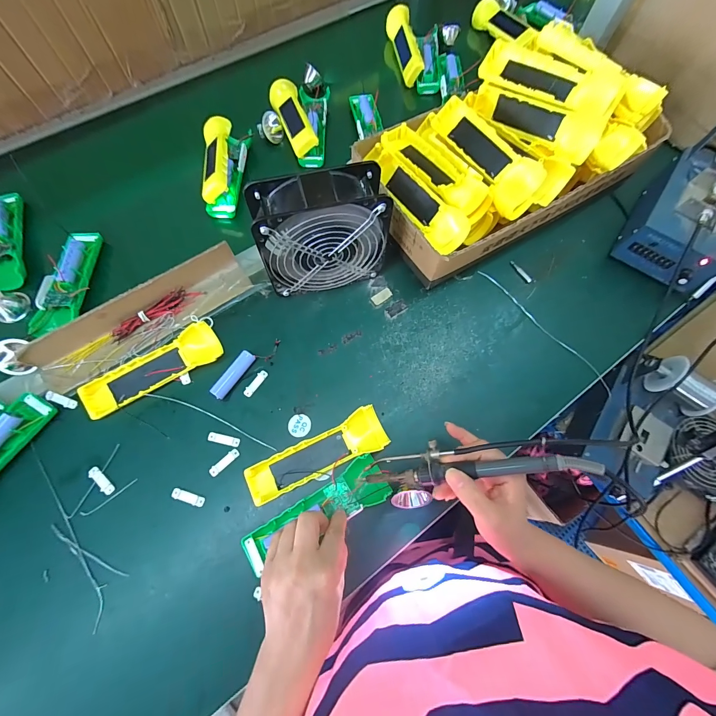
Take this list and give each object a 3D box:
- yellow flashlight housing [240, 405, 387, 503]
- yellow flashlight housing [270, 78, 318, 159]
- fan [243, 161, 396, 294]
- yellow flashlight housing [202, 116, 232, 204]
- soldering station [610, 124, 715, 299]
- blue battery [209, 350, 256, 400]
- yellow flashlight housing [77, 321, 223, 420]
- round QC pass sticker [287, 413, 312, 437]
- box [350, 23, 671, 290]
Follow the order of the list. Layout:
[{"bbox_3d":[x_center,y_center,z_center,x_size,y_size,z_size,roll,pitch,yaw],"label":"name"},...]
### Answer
[{"bbox_3d":[-0.045,0.112,0.380,0.162,0.024,0.046,-25,73,-9],"label":"yellow flashlight housing"},{"bbox_3d":[-0.110,-0.407,0.553,0.045,0.028,0.165,-18,73,-7],"label":"yellow flashlight housing"},{"bbox_3d":[-0.041,-0.147,0.402,0.153,0.148,0.066,-14,73,-7],"label":"fan"},{"bbox_3d":[-0.222,-0.312,0.511,0.043,0.028,0.164,-6,71,-3],"label":"yellow flashlight housing"},{"bbox_3d":[0.493,-0.213,0.446,0.154,0.132,0.238,44,76,11],"label":"soldering station"},{"bbox_3d":[-0.155,0.020,0.410,0.018,0.018,0.066,33,74,9],"label":"blue battery"},{"bbox_3d":[-0.251,0.014,0.402,0.162,0.028,0.049,-28,74,-10],"label":"yellow flashlight housing"},{"bbox_3d":[-0.071,0.082,0.400,0.027,0.004,0.027,0,71,-1],"label":"round QC pass sticker"},{"bbox_3d":[0.219,-0.296,0.458,0.418,0.149,0.218,-30,81,-9],"label":"box"}]

